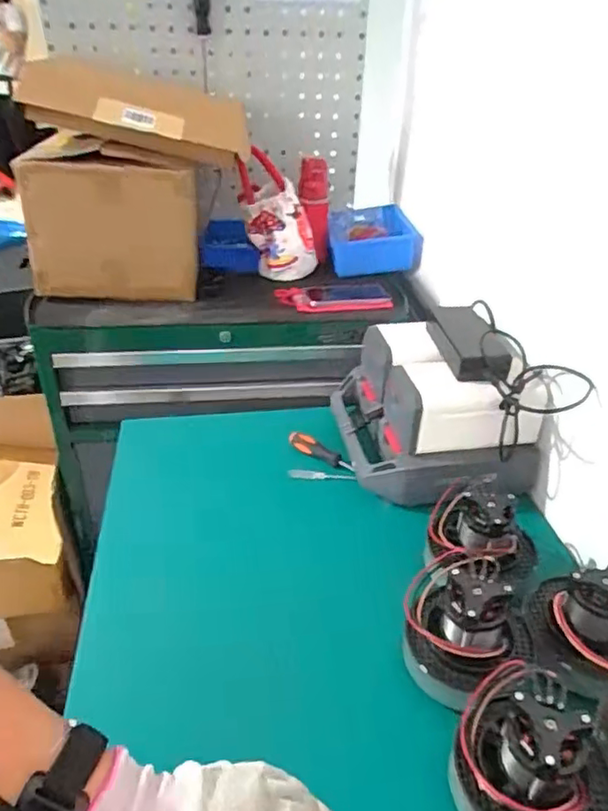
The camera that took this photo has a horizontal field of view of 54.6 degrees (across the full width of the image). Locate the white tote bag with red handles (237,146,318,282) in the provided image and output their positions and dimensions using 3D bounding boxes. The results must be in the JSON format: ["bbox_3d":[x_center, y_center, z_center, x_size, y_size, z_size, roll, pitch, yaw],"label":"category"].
[{"bbox_3d":[-0.051,-0.371,1.189,0.152,0.208,0.113,-1,32,-6],"label":"white tote bag with red handles"}]

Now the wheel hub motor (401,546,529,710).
[{"bbox_3d":[0.162,0.216,0.595,0.126,0.089,0.135,18,35,23],"label":"wheel hub motor"}]

